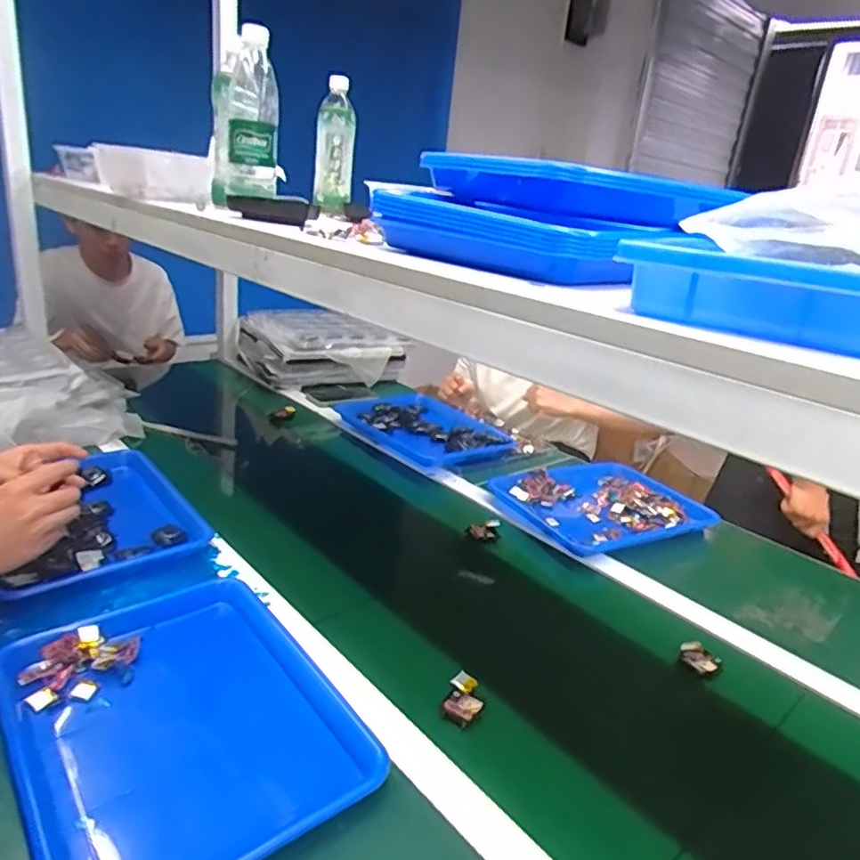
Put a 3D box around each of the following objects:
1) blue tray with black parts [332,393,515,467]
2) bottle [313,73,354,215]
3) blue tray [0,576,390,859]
[{"bbox_3d":[0.001,-0.009,1.316,0.265,0.038,0.340,-10,26,-36],"label":"blue tray with black parts"},{"bbox_3d":[-0.162,-0.479,1.079,0.064,0.198,0.061,3,21,-7],"label":"bottle"},{"bbox_3d":[-0.224,0.264,0.576,0.258,0.040,0.332,-12,27,-39],"label":"blue tray"}]

